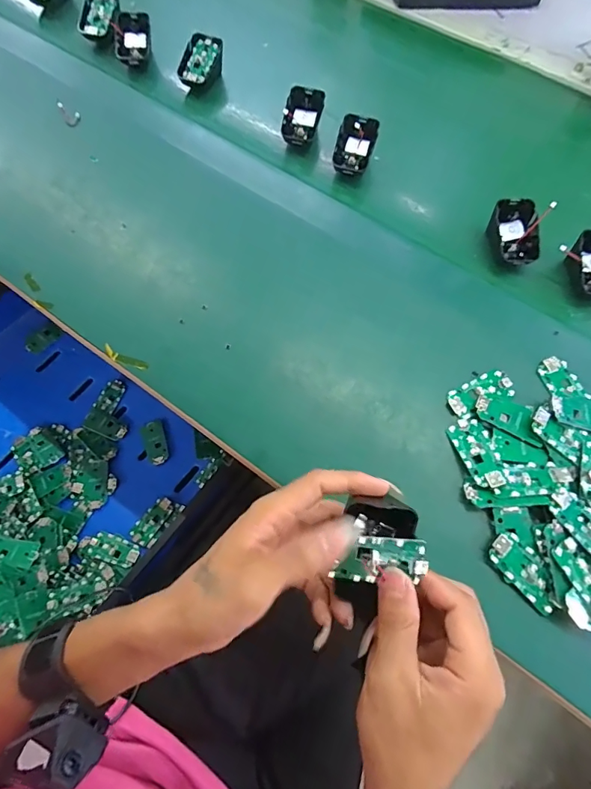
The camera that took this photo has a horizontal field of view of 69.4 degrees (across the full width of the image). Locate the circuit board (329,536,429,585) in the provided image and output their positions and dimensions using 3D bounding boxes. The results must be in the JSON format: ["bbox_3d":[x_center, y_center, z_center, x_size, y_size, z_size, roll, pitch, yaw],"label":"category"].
[{"bbox_3d":[0.050,0.099,0.254,0.053,0.006,0.030,2,104,4],"label":"circuit board"}]

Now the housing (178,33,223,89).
[{"bbox_3d":[-0.124,-0.429,0.562,0.043,0.046,0.071,24,67,9],"label":"housing"}]

